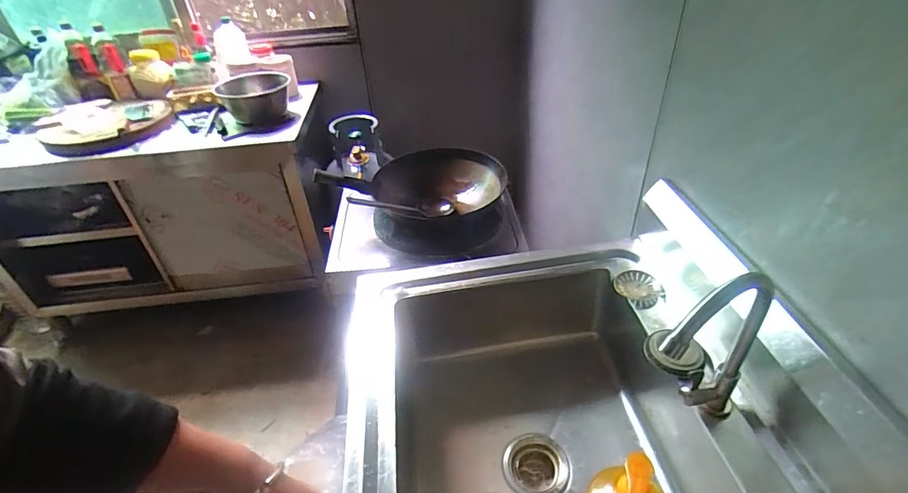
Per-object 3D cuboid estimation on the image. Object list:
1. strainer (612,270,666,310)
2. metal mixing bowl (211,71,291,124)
[{"bbox_3d":[0.329,0.076,0.806,0.062,0.030,0.077,-23,42,-22],"label":"strainer"},{"bbox_3d":[-0.615,-0.463,1.392,0.199,0.111,0.197,-2,39,2],"label":"metal mixing bowl"}]

